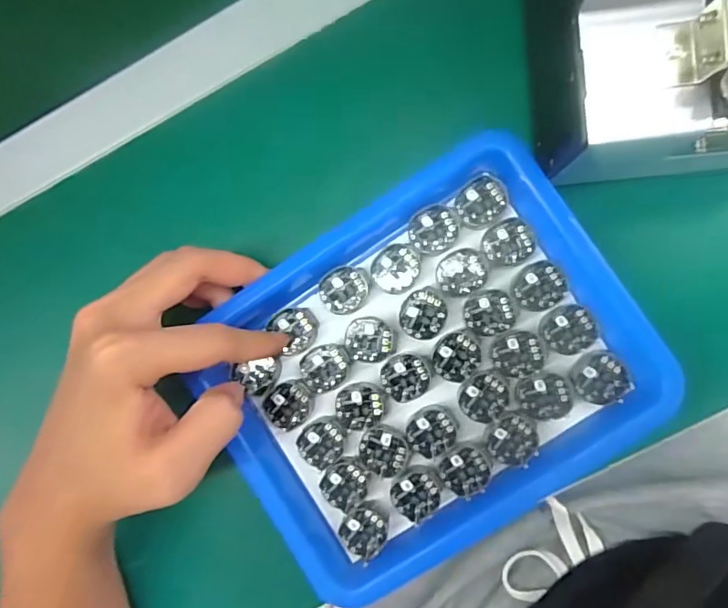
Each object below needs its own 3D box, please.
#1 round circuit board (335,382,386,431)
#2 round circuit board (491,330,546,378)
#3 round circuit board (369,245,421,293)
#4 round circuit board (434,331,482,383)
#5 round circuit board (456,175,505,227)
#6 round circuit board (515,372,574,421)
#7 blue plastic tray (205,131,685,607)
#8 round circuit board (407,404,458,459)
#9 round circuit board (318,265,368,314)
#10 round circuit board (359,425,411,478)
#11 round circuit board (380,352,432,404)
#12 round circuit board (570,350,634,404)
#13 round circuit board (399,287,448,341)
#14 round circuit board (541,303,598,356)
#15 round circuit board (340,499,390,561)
[{"bbox_3d":[-0.002,0.055,0.283,0.028,0.004,0.023,-29,91,9],"label":"round circuit board"},{"bbox_3d":[0.081,0.026,0.274,0.027,0.004,0.024,4,96,7],"label":"round circuit board"},{"bbox_3d":[0.017,-0.019,0.282,0.025,0.004,0.026,22,98,5],"label":"round circuit board"},{"bbox_3d":[0.050,0.028,0.276,0.027,0.004,0.023,-41,89,9],"label":"round circuit board"},{"bbox_3d":[0.063,-0.055,0.279,0.025,0.005,0.029,29,98,4],"label":"round circuit board"},{"bbox_3d":[0.095,0.049,0.272,0.029,0.004,0.024,7,96,6],"label":"round circuit board"},{"bbox_3d":[0.030,0.035,0.278,0.217,0.038,0.177,-34,91,9],"label":"blue plastic tray"},{"bbox_3d":[0.036,0.068,0.279,0.025,0.004,0.028,41,99,2],"label":"round circuit board"},{"bbox_3d":[-0.011,-0.008,0.285,0.026,0.004,0.026,1,95,7],"label":"round circuit board"},{"bbox_3d":[0.011,0.079,0.280,0.027,0.004,0.026,1,95,7],"label":"round circuit board"},{"bbox_3d":[0.023,0.040,0.281,0.026,0.004,0.026,1,95,7],"label":"round circuit board"},{"bbox_3d":[0.124,0.038,0.271,0.028,0.004,0.028,1,95,7],"label":"round circuit board"},{"bbox_3d":[0.032,0.005,0.279,0.024,0.004,0.027,8,96,6],"label":"round circuit board"},{"bbox_3d":[0.108,0.013,0.273,0.029,0.004,0.026,3,96,7],"label":"round circuit board"},{"bbox_3d":[0.000,0.122,0.282,0.025,0.004,0.028,36,99,3],"label":"round circuit board"}]

